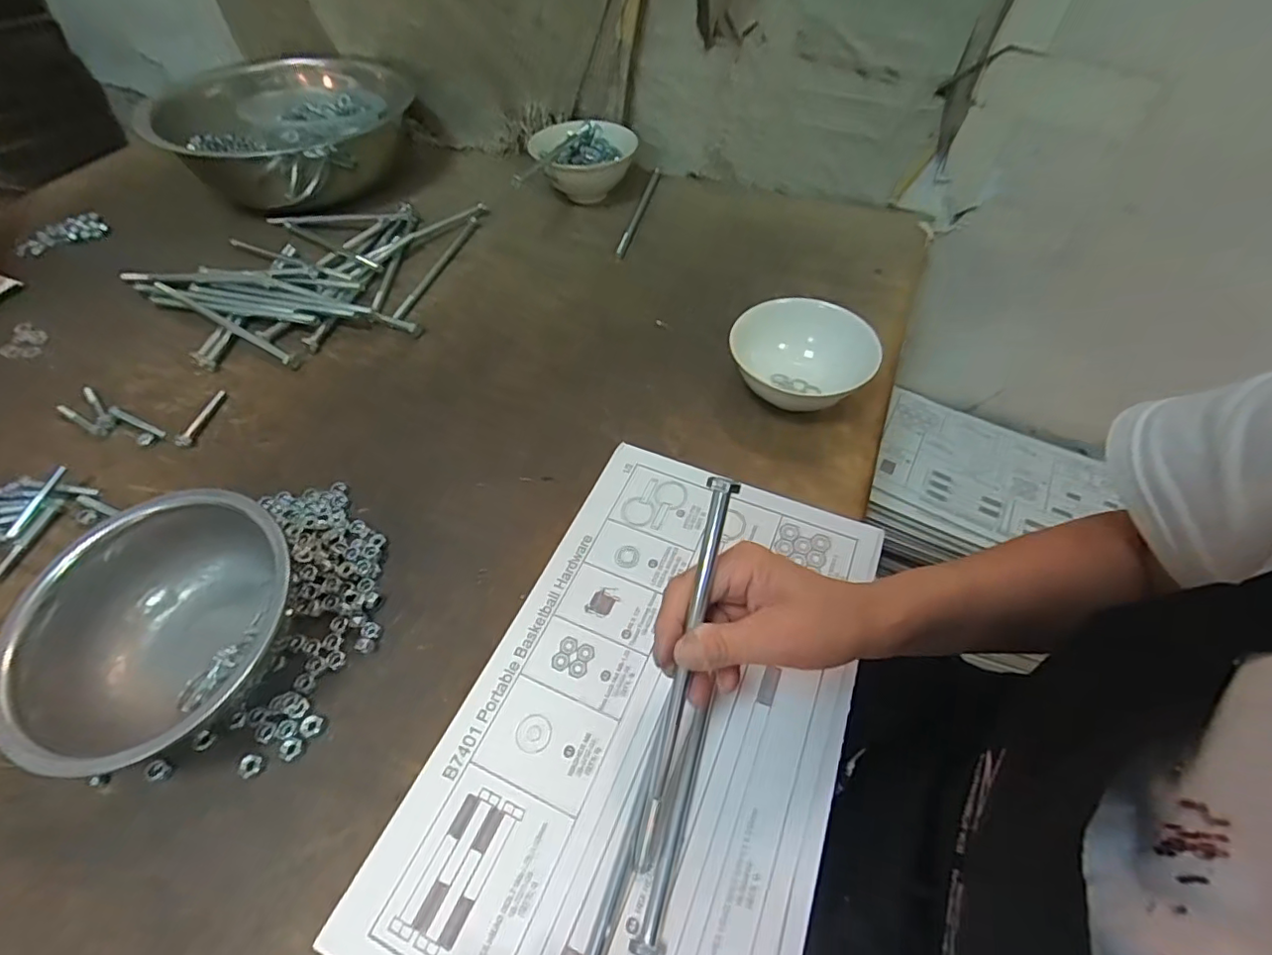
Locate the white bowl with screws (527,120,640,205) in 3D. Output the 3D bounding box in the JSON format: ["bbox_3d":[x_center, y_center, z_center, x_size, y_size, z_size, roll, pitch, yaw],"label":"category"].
[{"bbox_3d":[-0.071,-0.422,0.773,0.132,0.071,0.133,-1,53,2],"label":"white bowl with screws"}]

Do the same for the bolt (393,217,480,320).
[{"bbox_3d":[-0.239,-0.258,0.687,0.017,0.010,0.210,11,54,11],"label":"bolt"}]

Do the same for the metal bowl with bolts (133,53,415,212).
[{"bbox_3d":[-0.470,-0.499,0.800,0.257,0.116,0.280,-1,53,2],"label":"metal bowl with bolts"}]

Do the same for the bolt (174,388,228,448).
[{"bbox_3d":[-0.413,-0.059,0.534,0.013,0.010,0.074,-2,53,2],"label":"bolt"}]

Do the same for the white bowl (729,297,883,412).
[{"bbox_3d":[0.160,-0.105,0.532,0.124,0.058,0.124,-1,53,2],"label":"white bowl"}]

